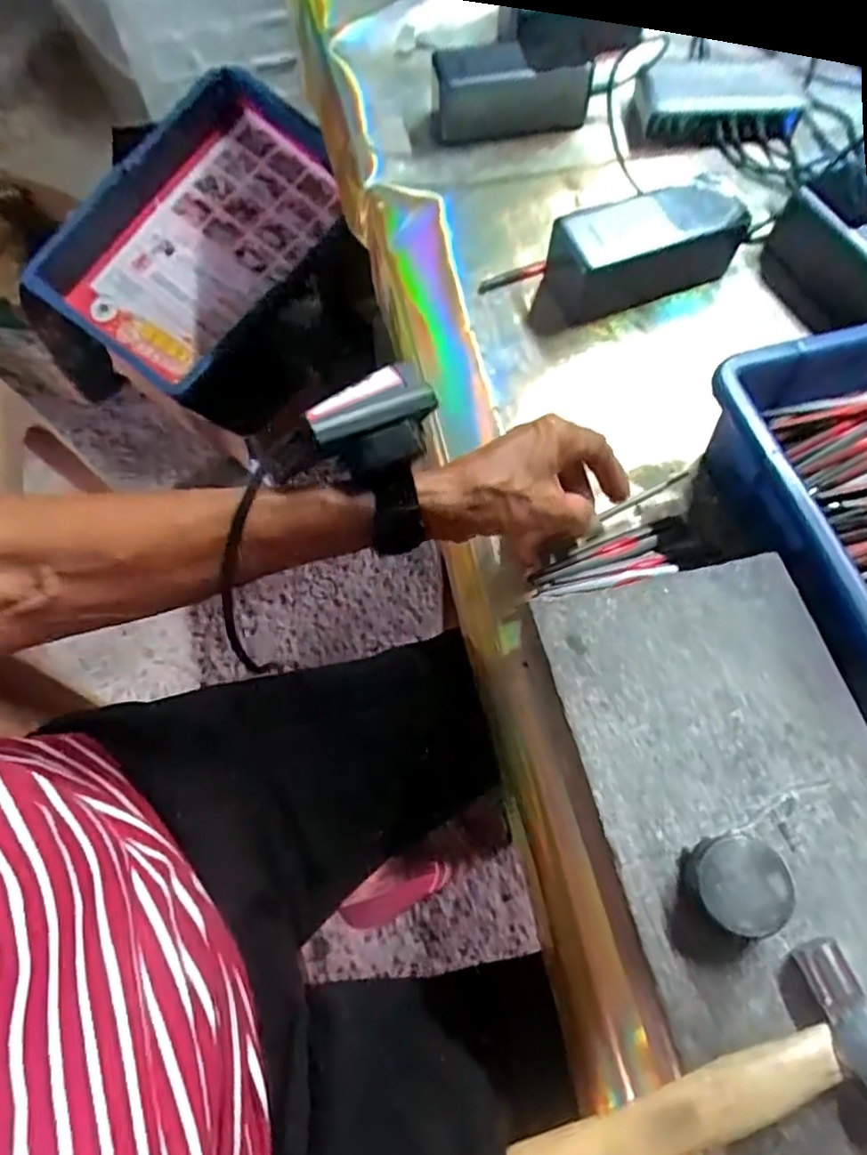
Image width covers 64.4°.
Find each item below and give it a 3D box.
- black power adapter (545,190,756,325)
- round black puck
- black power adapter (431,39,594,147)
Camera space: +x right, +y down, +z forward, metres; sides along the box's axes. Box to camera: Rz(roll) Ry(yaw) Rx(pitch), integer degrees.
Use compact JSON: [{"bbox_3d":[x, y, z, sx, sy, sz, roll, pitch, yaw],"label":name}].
[{"bbox_3d":[0.142,-0.228,0.471,0.129,0.051,0.057,-18,66,-7],"label":"black power adapter"},{"bbox_3d":[0.124,0.126,0.283,0.037,0.021,0.037,0,65,1],"label":"round black puck"},{"bbox_3d":[0.067,-0.392,0.558,0.125,0.063,0.032,-8,65,-3],"label":"black power adapter"}]

